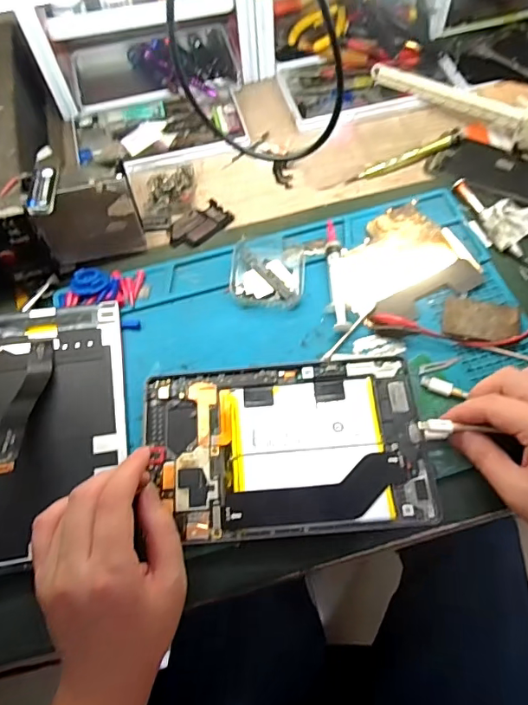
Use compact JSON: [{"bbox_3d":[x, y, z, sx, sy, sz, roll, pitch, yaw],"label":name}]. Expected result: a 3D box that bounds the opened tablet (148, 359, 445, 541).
[{"bbox_3d":[0.015,0.068,0.368,0.201,0.005,0.125,-5,62,0],"label":"opened tablet"}]

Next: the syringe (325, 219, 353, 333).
[{"bbox_3d":[0.061,-0.066,0.428,0.018,0.014,0.103,-4,62,1],"label":"syringe"}]

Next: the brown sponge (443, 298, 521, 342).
[{"bbox_3d":[0.179,-0.026,0.408,0.059,0.006,0.036,11,63,8],"label":"brown sponge"}]

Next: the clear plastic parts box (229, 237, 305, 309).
[{"bbox_3d":[0.004,-0.073,0.437,0.063,0.016,0.071,3,63,4],"label":"clear plastic parts box"}]

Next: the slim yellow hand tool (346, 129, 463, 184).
[{"bbox_3d":[0.141,-0.193,0.494,0.123,0.015,0.014,-22,64,-9],"label":"slim yellow hand tool"}]

